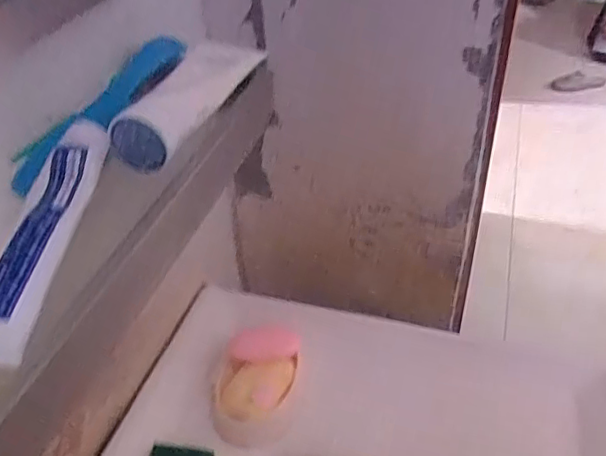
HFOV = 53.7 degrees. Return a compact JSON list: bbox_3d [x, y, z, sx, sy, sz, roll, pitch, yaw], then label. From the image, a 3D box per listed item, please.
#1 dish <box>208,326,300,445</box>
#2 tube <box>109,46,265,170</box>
[{"bbox_3d":[-0.049,0.160,0.639,0.083,0.033,0.126,6,41,11],"label":"dish"},{"bbox_3d":[-0.080,-0.105,0.439,0.051,0.036,0.172,9,41,14],"label":"tube"}]

